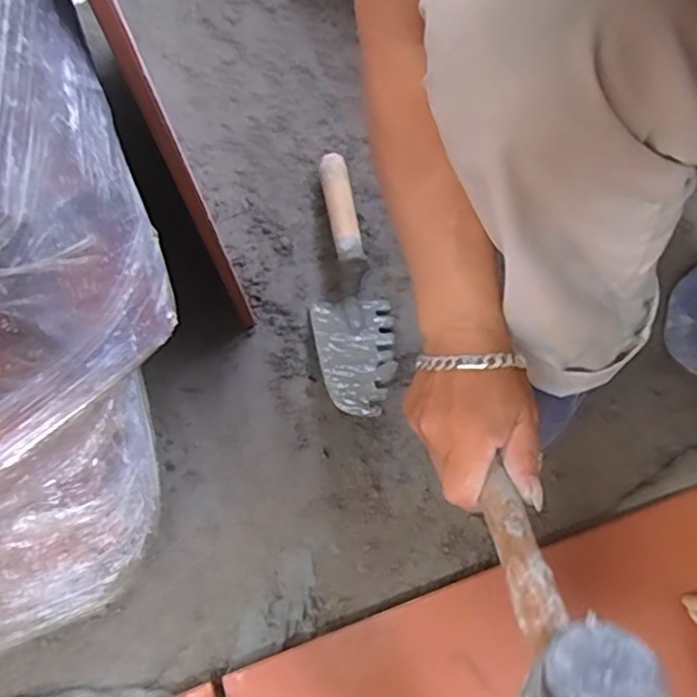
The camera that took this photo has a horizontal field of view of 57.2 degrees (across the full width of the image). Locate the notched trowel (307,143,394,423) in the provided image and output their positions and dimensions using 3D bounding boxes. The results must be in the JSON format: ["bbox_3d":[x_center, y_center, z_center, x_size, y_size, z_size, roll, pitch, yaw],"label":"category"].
[{"bbox_3d":[-0.004,-0.070,0.625,0.071,0.058,0.317,-7,57,-5],"label":"notched trowel"}]

